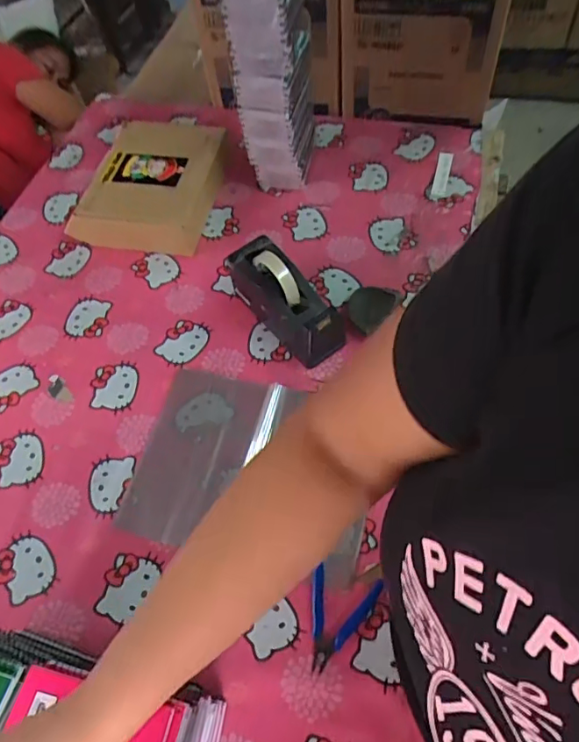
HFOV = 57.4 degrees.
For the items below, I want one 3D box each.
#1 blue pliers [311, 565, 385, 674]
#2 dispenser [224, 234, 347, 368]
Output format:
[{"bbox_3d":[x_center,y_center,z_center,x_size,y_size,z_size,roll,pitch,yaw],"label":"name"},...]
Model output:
[{"bbox_3d":[0.058,0.293,0.621,0.078,0.010,0.110,14,62,11],"label":"blue pliers"},{"bbox_3d":[-0.009,-0.108,0.811,0.075,0.127,0.225,-37,65,-17],"label":"dispenser"}]

